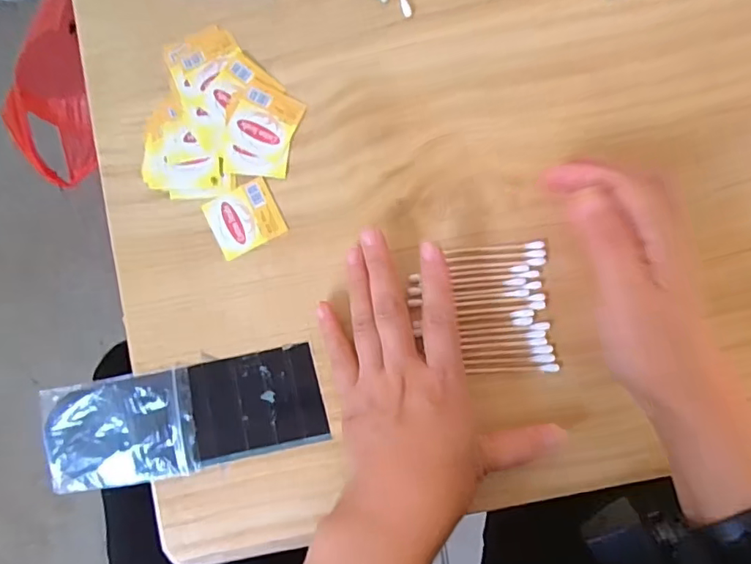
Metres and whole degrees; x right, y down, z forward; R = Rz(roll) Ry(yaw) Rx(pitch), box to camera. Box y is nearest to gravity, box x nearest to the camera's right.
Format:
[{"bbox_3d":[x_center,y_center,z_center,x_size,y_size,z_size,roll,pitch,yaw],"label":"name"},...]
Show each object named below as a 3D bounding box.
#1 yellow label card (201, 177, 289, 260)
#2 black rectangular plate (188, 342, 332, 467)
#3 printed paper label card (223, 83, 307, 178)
[{"bbox_3d":[-0.082,-0.040,0.325,0.042,0.004,0.038,-27,86,2],"label":"yellow label card"},{"bbox_3d":[-0.072,0.074,0.317,0.079,0.004,0.059,-13,86,3],"label":"black rectangular plate"},{"bbox_3d":[-0.073,-0.093,0.326,0.044,0.004,0.055,15,88,4],"label":"printed paper label card"}]

